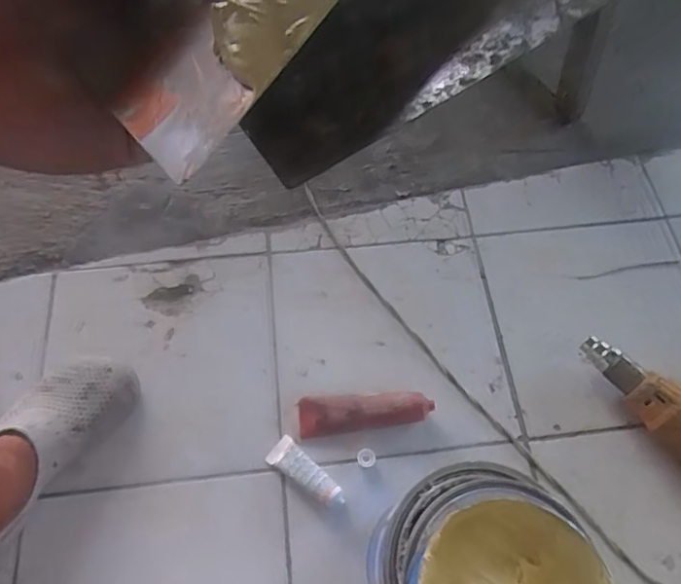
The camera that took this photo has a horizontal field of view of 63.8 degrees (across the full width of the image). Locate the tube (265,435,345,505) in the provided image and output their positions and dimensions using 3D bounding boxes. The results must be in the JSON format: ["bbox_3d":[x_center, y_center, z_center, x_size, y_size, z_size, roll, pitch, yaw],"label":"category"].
[{"bbox_3d":[-0.039,0.214,0.649,0.101,0.019,0.036,36,67,13],"label":"tube"}]

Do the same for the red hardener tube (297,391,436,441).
[{"bbox_3d":[0.030,0.147,0.673,0.162,0.033,0.047,-5,64,-6],"label":"red hardener tube"}]

